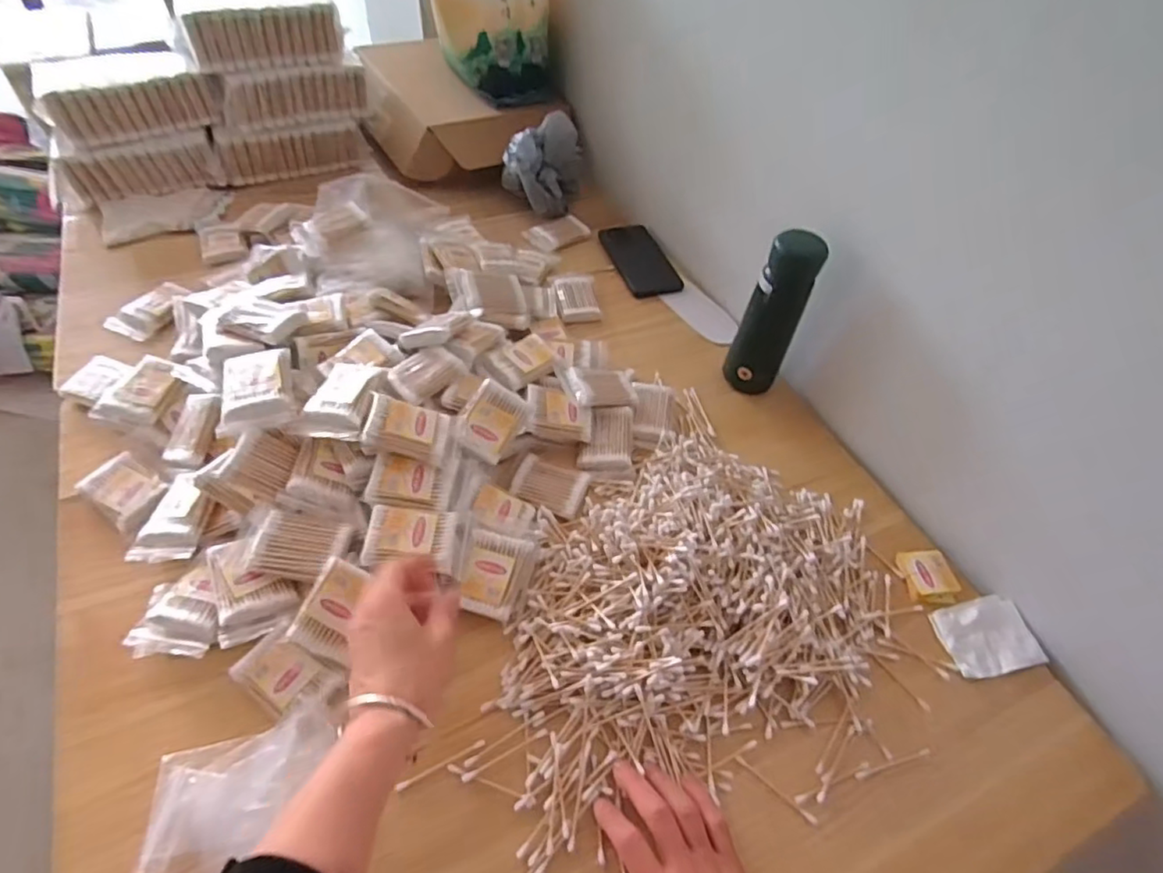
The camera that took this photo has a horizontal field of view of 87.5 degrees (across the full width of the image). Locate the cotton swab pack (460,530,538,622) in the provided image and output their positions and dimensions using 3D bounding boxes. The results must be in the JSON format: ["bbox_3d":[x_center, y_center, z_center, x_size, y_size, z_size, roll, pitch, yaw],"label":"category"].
[{"bbox_3d":[-0.074,0.121,0.524,0.054,0.020,0.070,15,61,-6],"label":"cotton swab pack"}]

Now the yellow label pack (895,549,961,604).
[{"bbox_3d":[0.325,0.129,0.565,0.046,0.008,0.051,2,50,-4],"label":"yellow label pack"}]

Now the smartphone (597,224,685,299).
[{"bbox_3d":[0.084,-0.246,0.846,0.081,0.012,0.162,-11,50,-11],"label":"smartphone"}]

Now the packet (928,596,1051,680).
[{"bbox_3d":[0.355,0.175,0.533,0.074,0.011,0.063,-8,52,-12],"label":"packet"}]

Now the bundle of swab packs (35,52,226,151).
[{"bbox_3d":[-0.620,-0.476,0.846,0.213,0.073,0.109,-18,55,-20],"label":"bundle of swab packs"}]

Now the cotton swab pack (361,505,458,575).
[{"bbox_3d":[-0.141,0.085,0.505,0.071,0.017,0.052,2,50,-4],"label":"cotton swab pack"}]

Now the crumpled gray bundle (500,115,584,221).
[{"bbox_3d":[-0.056,-0.378,0.851,0.110,0.106,0.067,2,50,-4],"label":"crumpled gray bundle"}]

